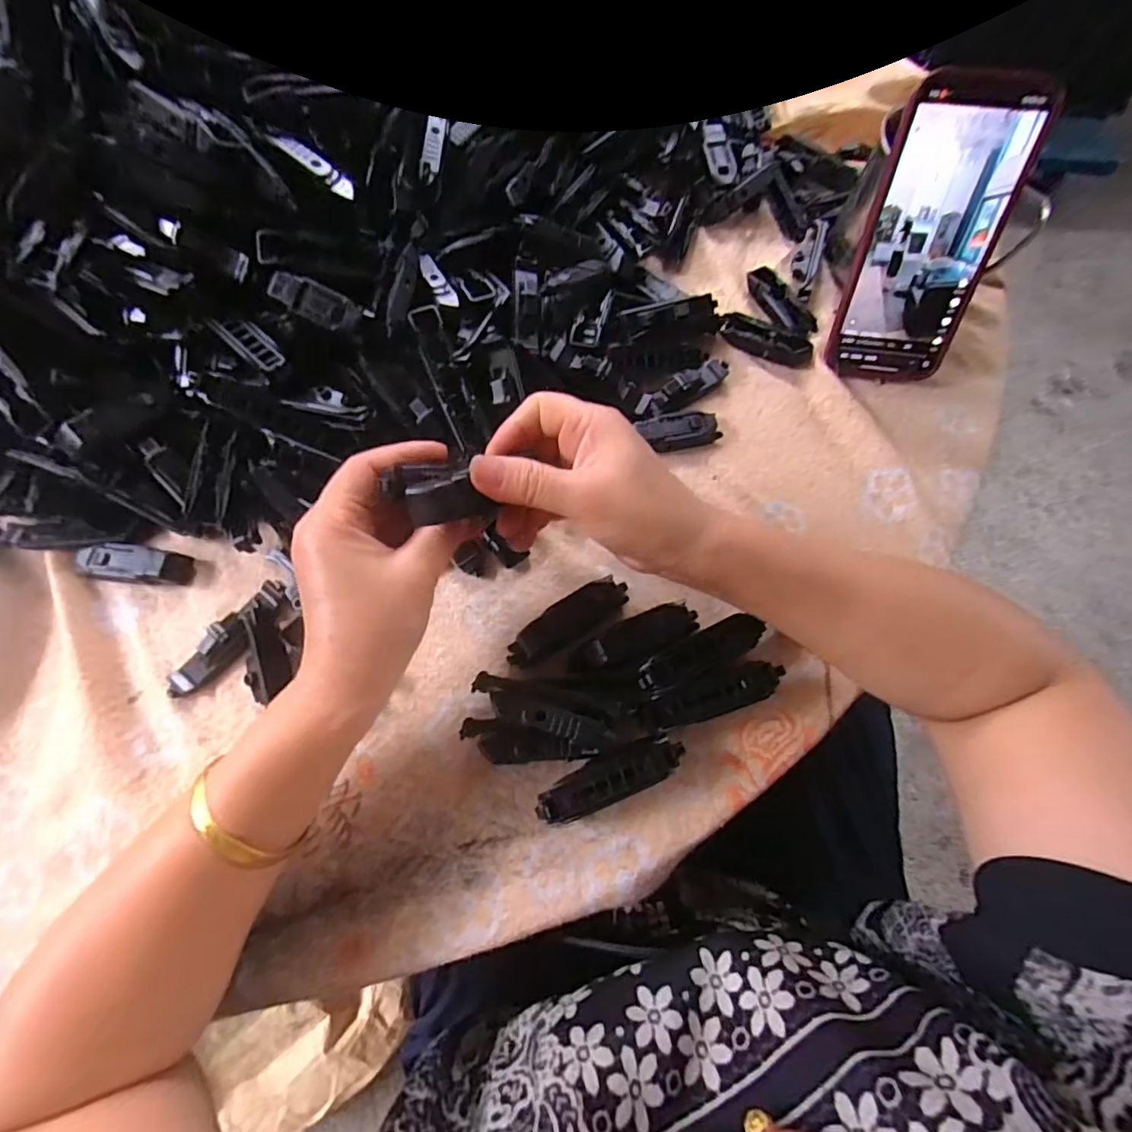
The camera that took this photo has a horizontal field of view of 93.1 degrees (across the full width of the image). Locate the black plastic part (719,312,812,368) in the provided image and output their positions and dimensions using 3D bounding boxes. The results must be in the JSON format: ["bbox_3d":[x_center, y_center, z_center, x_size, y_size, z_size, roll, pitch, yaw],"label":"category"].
[{"bbox_3d":[0.145,-0.164,0.385,0.067,0.008,0.027,25,73,7],"label":"black plastic part"}]

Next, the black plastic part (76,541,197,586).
[{"bbox_3d":[-0.265,-0.001,0.330,0.066,0.011,0.024,7,72,1],"label":"black plastic part"}]

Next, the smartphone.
[{"bbox_3d":[0.224,-0.198,0.331,0.075,0.162,0.007,12,38,9],"label":"smartphone"}]

